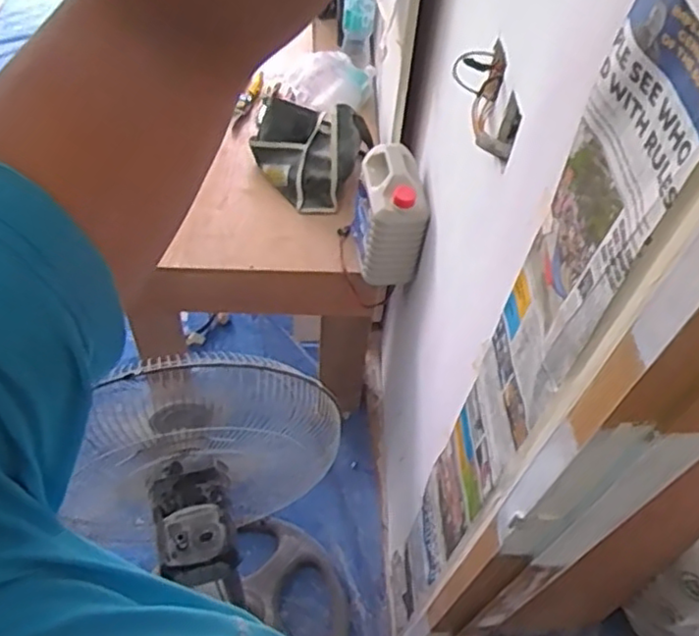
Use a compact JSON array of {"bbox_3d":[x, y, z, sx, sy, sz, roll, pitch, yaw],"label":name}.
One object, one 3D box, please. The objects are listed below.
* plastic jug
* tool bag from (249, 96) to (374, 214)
[{"bbox_3d":[0.076,-0.206,1.304,0.132,0.232,0.158,0,54,-4],"label":"plastic jug"},{"bbox_3d":[-0.111,-0.385,1.484,0.289,0.131,0.220,23,55,12],"label":"tool bag"}]

